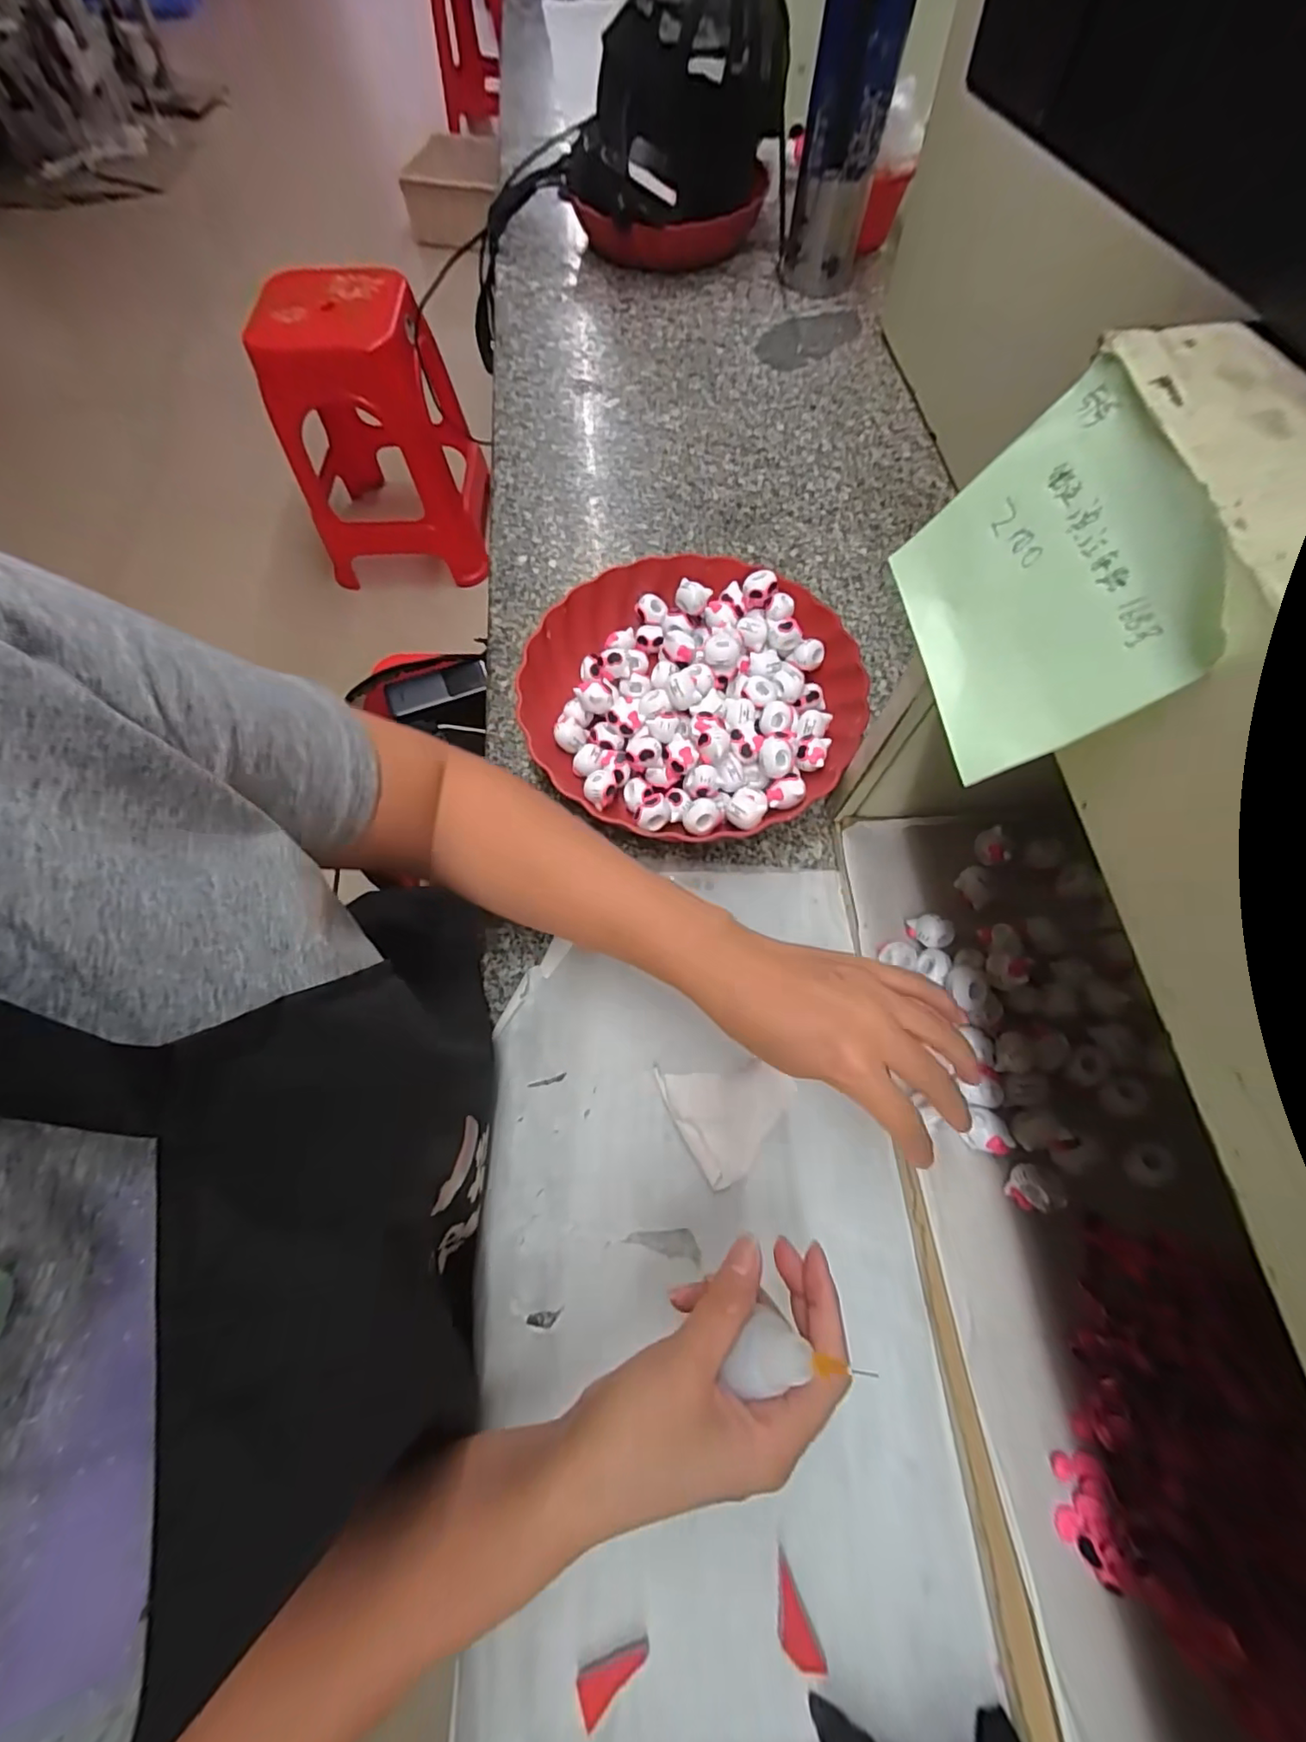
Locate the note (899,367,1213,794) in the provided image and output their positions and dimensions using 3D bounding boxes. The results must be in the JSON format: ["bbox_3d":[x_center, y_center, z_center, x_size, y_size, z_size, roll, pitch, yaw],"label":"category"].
[{"bbox_3d":[0.111,-0.082,0.165,0.006,0.070,0.093,3,67,-30],"label":"note"}]

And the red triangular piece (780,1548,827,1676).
[{"bbox_3d":[0.062,0.333,0.251,0.015,0.005,0.040,-24,69,-7],"label":"red triangular piece"}]

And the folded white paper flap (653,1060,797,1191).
[{"bbox_3d":[0.046,0.135,0.330,0.067,0.010,0.068,-29,70,-9],"label":"folded white paper flap"}]

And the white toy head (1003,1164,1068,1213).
[{"bbox_3d":[0.202,0.168,0.299,0.022,0.015,0.022,-1,68,2],"label":"white toy head"}]

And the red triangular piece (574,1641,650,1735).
[{"bbox_3d":[-0.016,0.349,0.245,0.033,0.008,0.016,-24,69,-7],"label":"red triangular piece"}]

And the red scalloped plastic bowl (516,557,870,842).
[{"bbox_3d":[0.028,-0.128,0.418,0.235,0.045,0.232,41,76,16],"label":"red scalloped plastic bowl"}]

